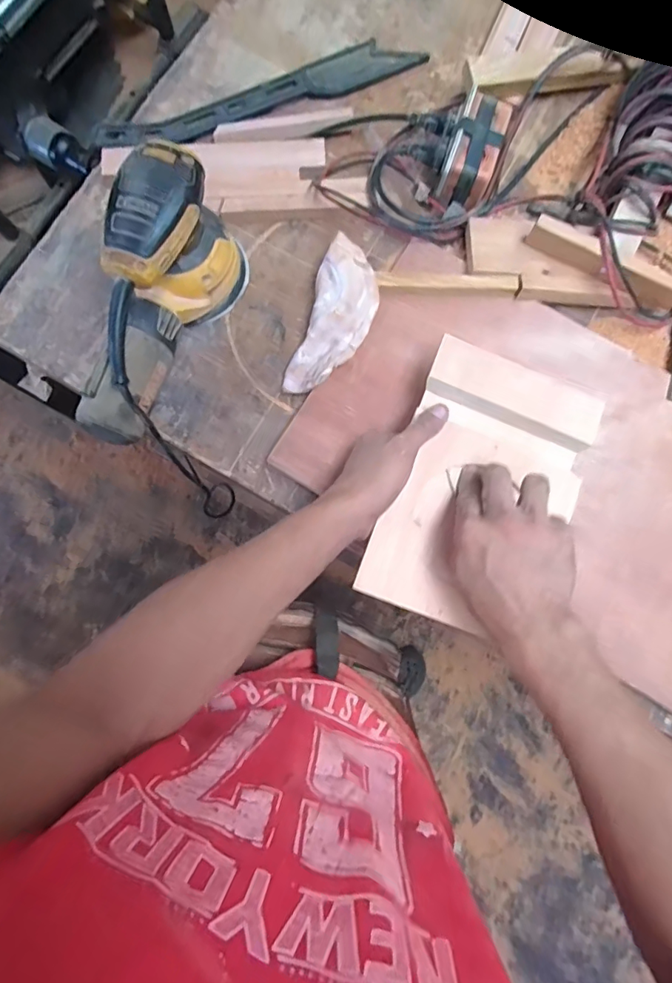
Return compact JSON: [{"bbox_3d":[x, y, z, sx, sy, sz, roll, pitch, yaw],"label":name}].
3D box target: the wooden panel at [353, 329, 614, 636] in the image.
[{"bbox_3d":[0.135,0.000,0.459,0.163,0.021,0.246,22,80,-5],"label":"wooden panel"}]

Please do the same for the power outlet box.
[{"bbox_3d":[0.151,-0.370,0.550,0.060,0.057,0.110,19,80,4],"label":"power outlet box"}]

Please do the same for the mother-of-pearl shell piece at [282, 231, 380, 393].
[{"bbox_3d":[0.001,-0.178,0.522,0.067,0.033,0.159,19,80,4],"label":"mother-of-pearl shell piece"}]

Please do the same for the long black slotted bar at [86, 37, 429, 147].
[{"bbox_3d":[-0.085,-0.460,0.582,0.384,0.022,0.055,-23,80,-4],"label":"long black slotted bar"}]

